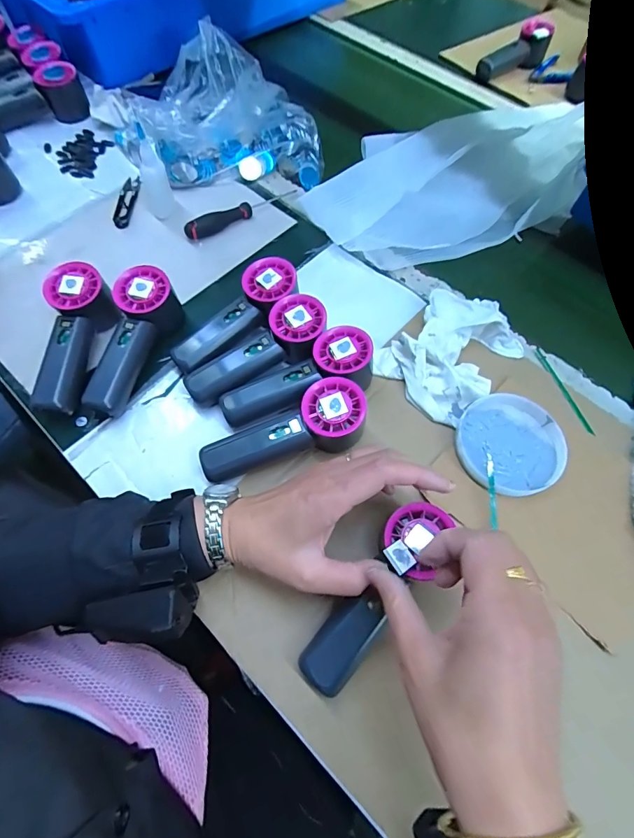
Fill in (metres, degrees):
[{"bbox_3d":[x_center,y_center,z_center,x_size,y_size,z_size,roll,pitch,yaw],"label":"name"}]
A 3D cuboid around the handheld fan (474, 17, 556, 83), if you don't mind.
[{"bbox_3d":[0.356,-0.673,0.743,0.151,0.054,0.057,-29,68,-1],"label":"handheld fan"}]

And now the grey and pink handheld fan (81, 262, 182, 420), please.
[{"bbox_3d":[-0.194,-0.080,0.412,0.056,0.056,0.153,19,63,6],"label":"grey and pink handheld fan"}]

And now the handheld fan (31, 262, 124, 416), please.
[{"bbox_3d":[-0.249,-0.080,0.418,0.058,0.054,0.154,6,78,1],"label":"handheld fan"}]

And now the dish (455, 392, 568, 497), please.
[{"bbox_3d":[0.186,0.025,0.395,0.102,0.019,0.096,2,63,-3],"label":"dish"}]

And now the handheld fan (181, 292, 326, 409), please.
[{"bbox_3d":[-0.057,-0.062,0.409,0.153,0.052,0.059,-35,70,-19],"label":"handheld fan"}]

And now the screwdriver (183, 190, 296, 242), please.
[{"bbox_3d":[-0.098,-0.270,0.523,0.156,0.022,0.017,-30,69,-17],"label":"screwdriver"}]

